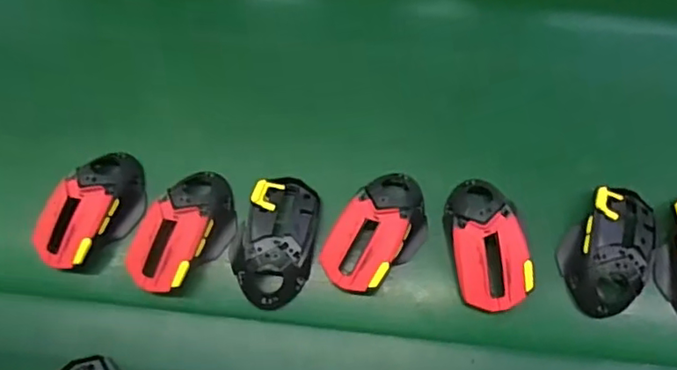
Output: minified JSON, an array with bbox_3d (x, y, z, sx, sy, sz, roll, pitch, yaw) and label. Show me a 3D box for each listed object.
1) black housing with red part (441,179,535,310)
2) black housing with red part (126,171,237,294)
[{"bbox_3d":[0.133,0.052,0.538,0.062,0.032,0.118,-11,70,-2],"label":"black housing with red part"},{"bbox_3d":[-0.142,0.043,0.548,0.068,0.032,0.118,31,74,12],"label":"black housing with red part"}]

